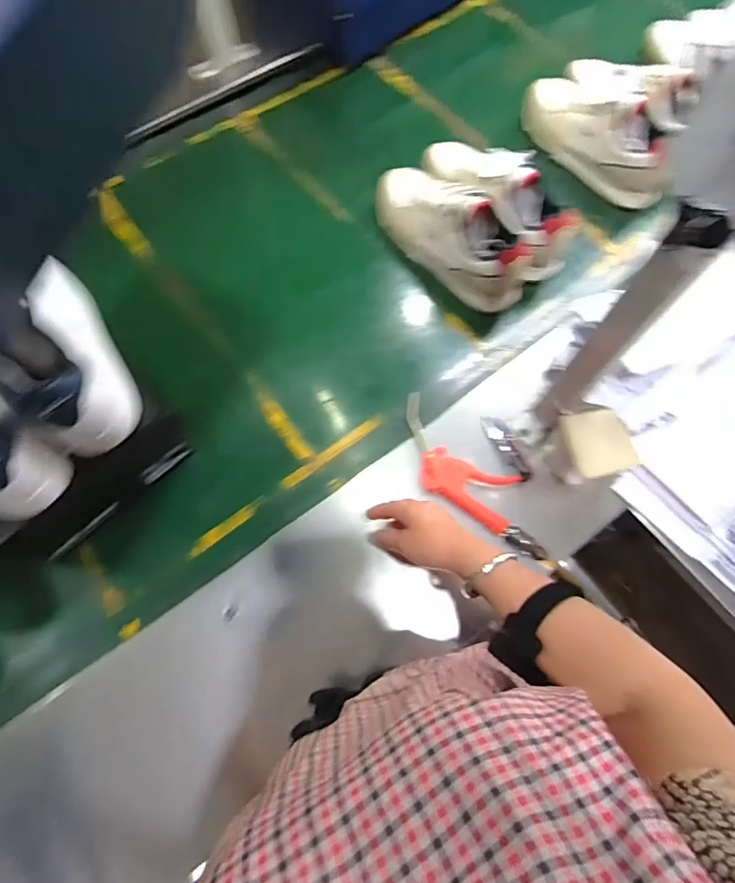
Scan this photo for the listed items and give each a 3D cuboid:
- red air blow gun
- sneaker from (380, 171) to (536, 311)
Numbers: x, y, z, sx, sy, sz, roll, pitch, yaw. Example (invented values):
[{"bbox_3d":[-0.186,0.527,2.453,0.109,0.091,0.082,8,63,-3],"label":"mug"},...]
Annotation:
[{"bbox_3d":[0.131,0.041,0.609,0.244,0.026,0.086,38,74,13],"label":"red air blow gun"},{"bbox_3d":[0.121,-0.322,0.732,0.283,0.118,0.095,43,75,14],"label":"sneaker"}]

